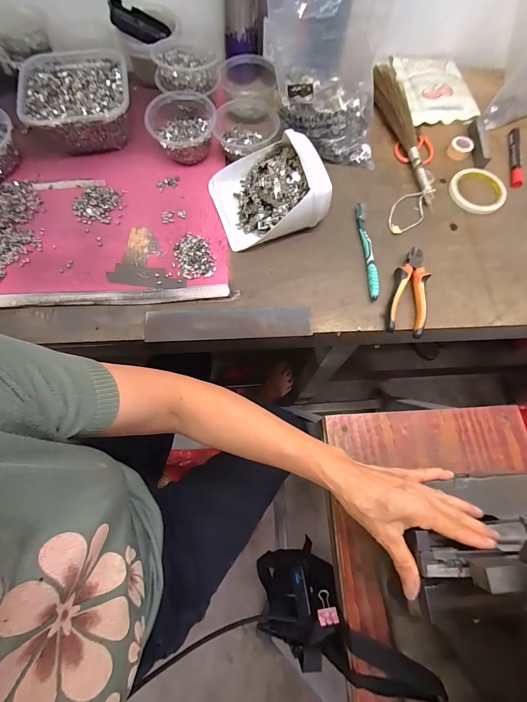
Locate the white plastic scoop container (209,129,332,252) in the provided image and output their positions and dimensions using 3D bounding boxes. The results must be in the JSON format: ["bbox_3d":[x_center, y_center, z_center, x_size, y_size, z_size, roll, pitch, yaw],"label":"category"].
[{"bbox_3d":[0.003,-0.263,0.514,0.163,0.082,0.148,-19,72,-8],"label":"white plastic scoop container"}]

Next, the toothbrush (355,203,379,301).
[{"bbox_3d":[0.173,-0.168,0.523,0.020,0.011,0.182,-3,71,-3],"label":"toothbrush"}]

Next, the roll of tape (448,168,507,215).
[{"bbox_3d":[0.392,-0.295,0.578,0.097,0.014,0.097,0,70,-1],"label":"roll of tape"}]

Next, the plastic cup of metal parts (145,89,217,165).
[{"bbox_3d":[-0.138,-0.387,0.545,0.101,0.056,0.103,0,70,-2],"label":"plastic cup of metal parts"}]

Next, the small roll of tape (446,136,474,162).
[{"bbox_3d":[0.370,-0.382,0.593,0.038,0.020,0.043,29,72,8],"label":"small roll of tape"}]

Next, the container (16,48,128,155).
[{"bbox_3d":[-0.316,-0.434,0.556,0.172,0.075,0.179,-9,71,-5],"label":"container"}]

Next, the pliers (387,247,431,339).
[{"bbox_3d":[0.230,-0.095,0.493,0.054,0.024,0.146,16,71,4],"label":"pliers"}]

